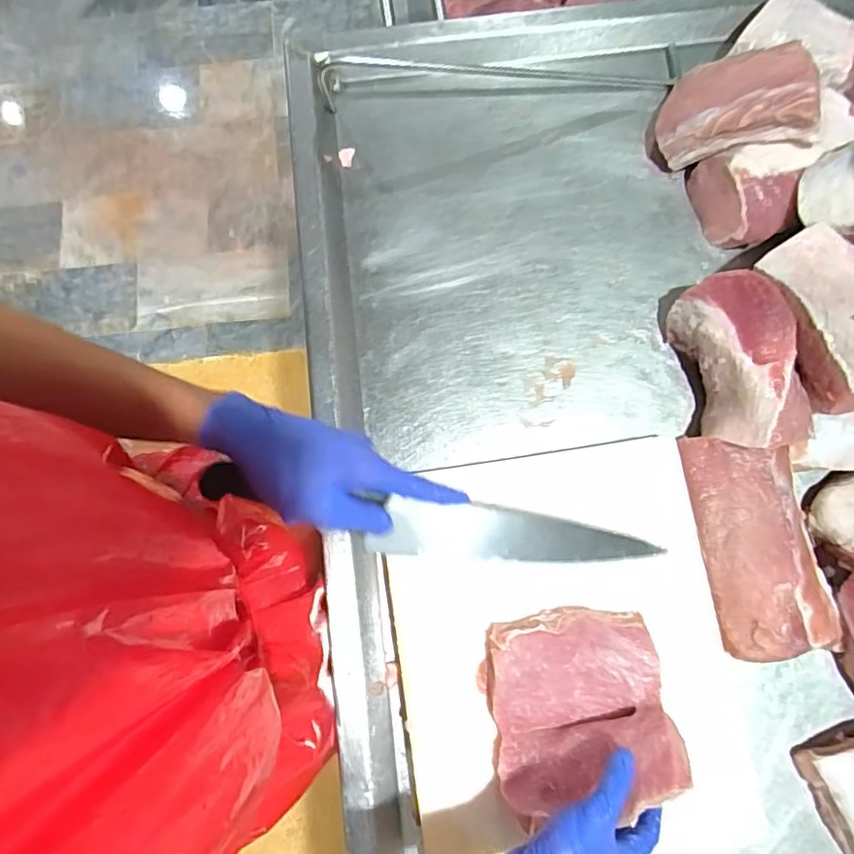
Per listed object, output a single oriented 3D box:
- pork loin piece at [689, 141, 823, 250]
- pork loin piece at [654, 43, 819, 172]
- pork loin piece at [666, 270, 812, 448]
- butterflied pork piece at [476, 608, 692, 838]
[{"bbox_3d":[0.336,-0.243,0.620,0.103,0.065,0.085,13,78,4],"label":"pork loin piece"},{"bbox_3d":[0.322,-0.342,0.614,0.150,0.052,0.109,1,76,34],"label":"pork loin piece"},{"bbox_3d":[0.312,-0.064,0.576,0.093,0.067,0.174,-9,78,0],"label":"pork loin piece"},{"bbox_3d":[0.131,0.241,0.501,0.152,0.066,0.150,-6,78,0],"label":"butterflied pork piece"}]

